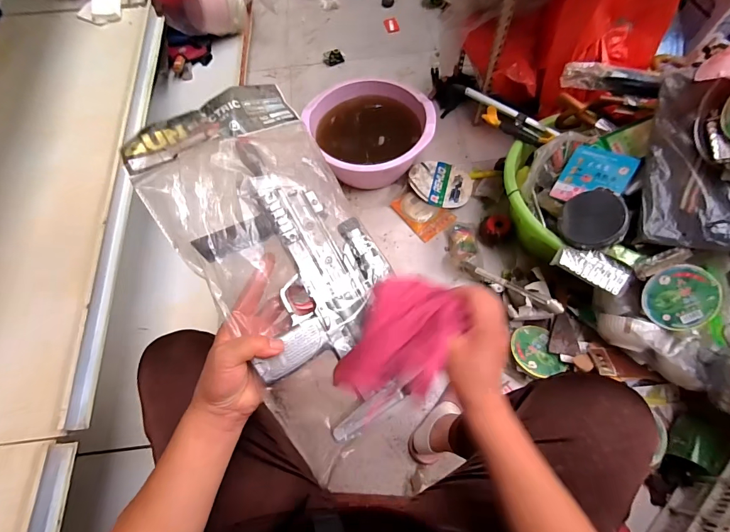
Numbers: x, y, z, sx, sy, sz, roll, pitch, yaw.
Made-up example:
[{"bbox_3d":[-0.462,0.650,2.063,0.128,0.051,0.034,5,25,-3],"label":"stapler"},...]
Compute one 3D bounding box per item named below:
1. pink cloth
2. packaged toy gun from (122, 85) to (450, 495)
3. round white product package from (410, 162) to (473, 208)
[{"bbox_3d":[0.040,0.065,0.344,0.088,0.050,0.133,25,68,14],"label":"pink cloth"},{"bbox_3d":[-0.081,0.008,0.391,0.191,0.059,0.434,-25,87,-8],"label":"packaged toy gun"},{"bbox_3d":[0.240,-0.264,1.142,0.196,0.034,0.159,17,67,12],"label":"round white product package"}]

